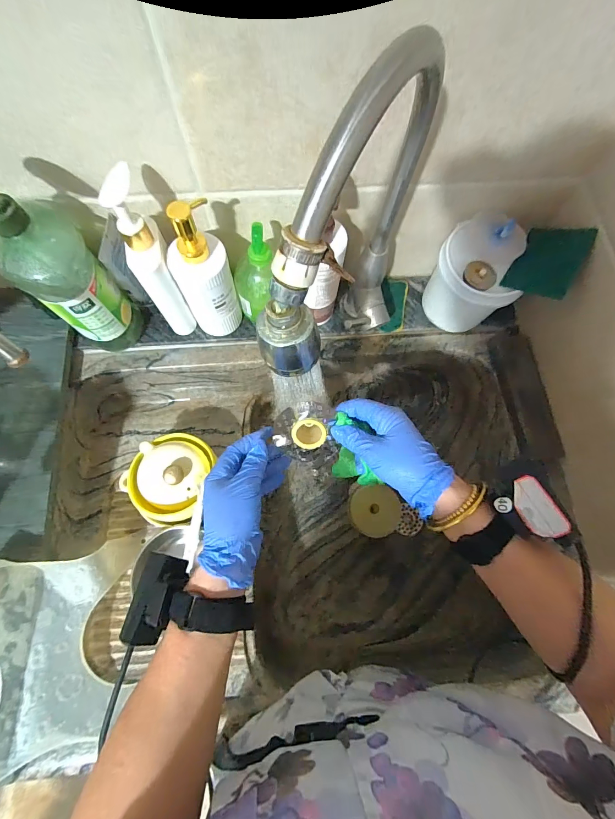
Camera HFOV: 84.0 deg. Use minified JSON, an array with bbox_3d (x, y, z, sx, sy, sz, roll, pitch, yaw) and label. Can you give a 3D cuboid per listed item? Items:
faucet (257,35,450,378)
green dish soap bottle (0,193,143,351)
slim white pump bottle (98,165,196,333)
[{"bbox_3d":[0.048,-0.126,0.336,0.061,0.333,0.262,28,74,7],"label":"faucet"},{"bbox_3d":[-0.297,-0.160,0.423,0.092,0.277,0.075,-37,78,-12],"label":"green dish soap bottle"},{"bbox_3d":[-0.200,-0.185,0.453,0.044,0.233,0.066,-14,74,-6],"label":"slim white pump bottle"}]

